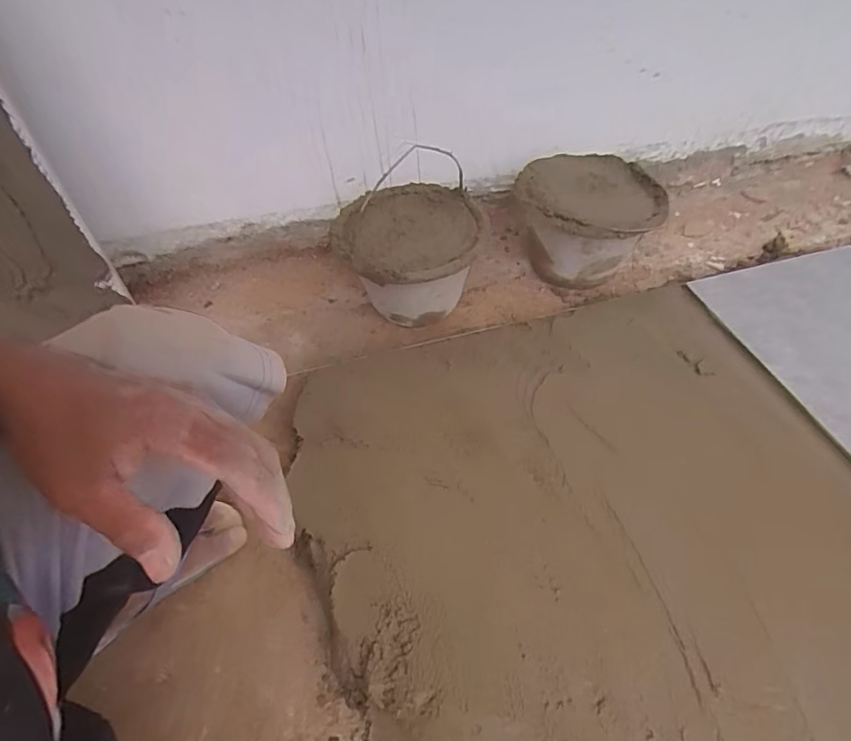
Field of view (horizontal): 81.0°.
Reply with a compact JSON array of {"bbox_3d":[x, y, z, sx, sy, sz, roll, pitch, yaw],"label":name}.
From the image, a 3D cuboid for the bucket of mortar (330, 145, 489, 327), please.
[{"bbox_3d":[-0.025,-0.191,0.871,0.237,0.158,0.237,-1,49,2],"label":"bucket of mortar"}]

